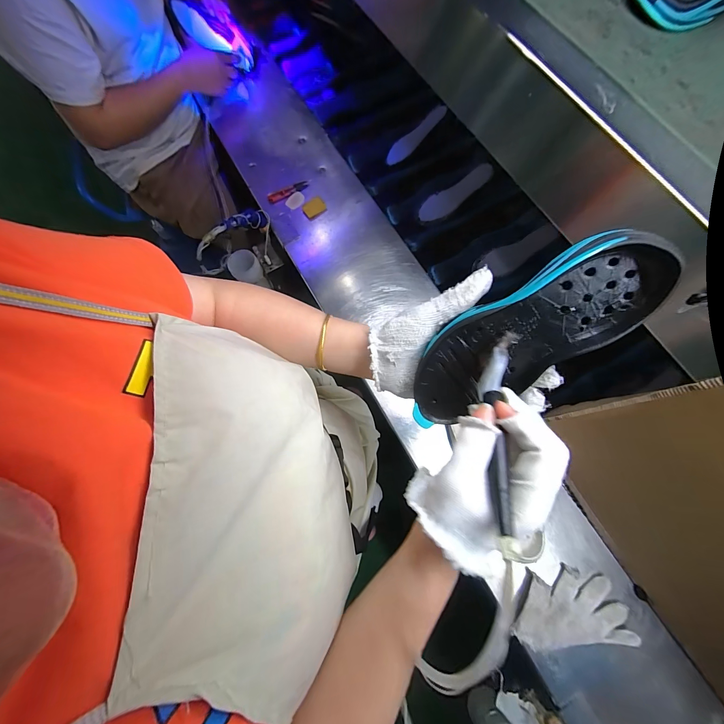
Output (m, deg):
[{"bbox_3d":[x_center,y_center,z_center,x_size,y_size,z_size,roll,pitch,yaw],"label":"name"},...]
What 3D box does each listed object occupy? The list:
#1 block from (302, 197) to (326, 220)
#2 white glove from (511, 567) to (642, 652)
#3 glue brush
[{"bbox_3d":[-0.111,-0.362,0.739,0.050,0.018,0.037,-34,76,-7],"label":"block"},{"bbox_3d":[0.336,0.401,0.510,0.183,0.031,0.099,-5,74,0],"label":"white glove"},{"bbox_3d":[0.100,0.047,0.227,0.026,0.019,0.164,11,59,5],"label":"glue brush"}]

